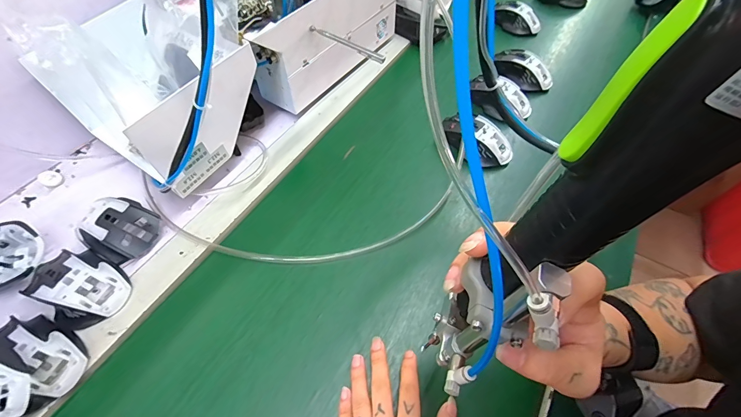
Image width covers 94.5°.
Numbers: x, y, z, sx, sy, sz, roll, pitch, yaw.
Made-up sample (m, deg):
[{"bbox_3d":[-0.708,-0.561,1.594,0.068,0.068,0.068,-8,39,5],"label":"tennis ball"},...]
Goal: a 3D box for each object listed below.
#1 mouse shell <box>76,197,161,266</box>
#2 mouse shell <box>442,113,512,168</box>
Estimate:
[{"bbox_3d":[-0.311,0.024,0.423,0.087,0.034,0.071,23,58,12],"label":"mouse shell"},{"bbox_3d":[0.158,-0.105,0.520,0.115,0.045,0.055,33,61,18],"label":"mouse shell"}]

